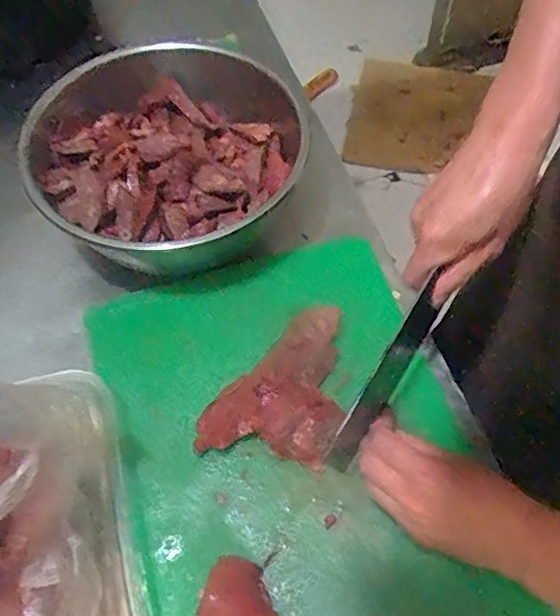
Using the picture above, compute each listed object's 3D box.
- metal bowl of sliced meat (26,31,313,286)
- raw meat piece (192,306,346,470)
[{"bbox_3d":[-0.122,-0.179,0.657,0.298,0.102,0.330,10,61,5],"label":"metal bowl of sliced meat"},{"bbox_3d":[0.016,0.082,0.538,0.115,0.045,0.195,38,67,19],"label":"raw meat piece"}]

